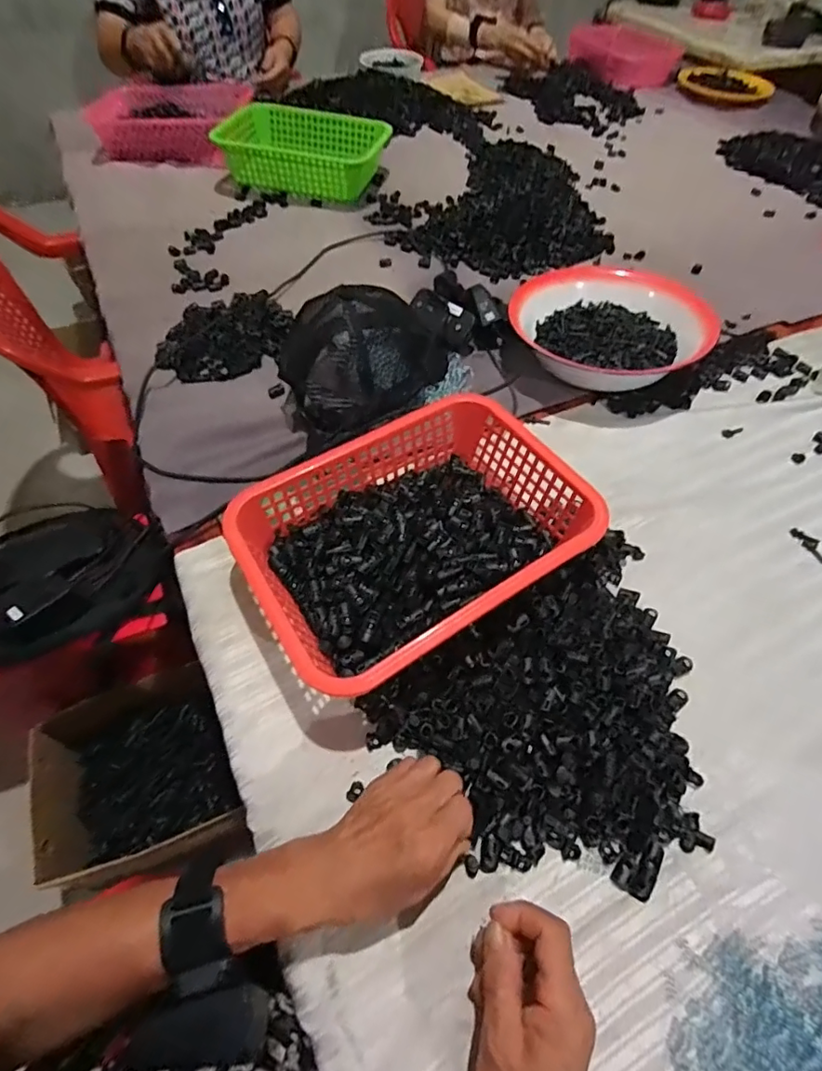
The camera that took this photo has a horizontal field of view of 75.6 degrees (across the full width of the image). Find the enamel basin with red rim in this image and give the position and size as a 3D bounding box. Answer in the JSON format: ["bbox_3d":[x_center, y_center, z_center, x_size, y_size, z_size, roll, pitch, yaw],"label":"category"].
[{"bbox_3d":[0.267,-0.296,0.723,0.246,0.068,0.226,0,57,-1],"label":"enamel basin with red rim"}]

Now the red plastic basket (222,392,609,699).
[{"bbox_3d":[0.004,0.003,0.501,0.296,0.084,0.217,-29,62,-18],"label":"red plastic basket"}]

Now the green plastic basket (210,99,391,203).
[{"bbox_3d":[-0.199,-0.743,1.025,0.297,0.080,0.196,11,57,6],"label":"green plastic basket"}]

